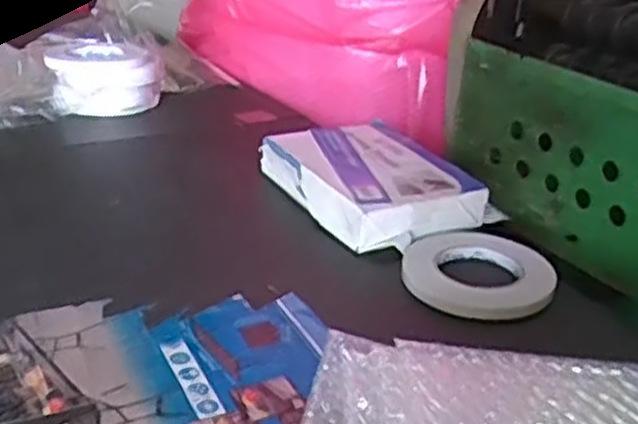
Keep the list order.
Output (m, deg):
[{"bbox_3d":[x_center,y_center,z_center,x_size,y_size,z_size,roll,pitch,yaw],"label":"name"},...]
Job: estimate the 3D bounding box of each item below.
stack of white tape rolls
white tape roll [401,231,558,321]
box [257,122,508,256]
[{"bbox_3d":[-0.291,-0.178,1.085,0.131,0.072,0.117,11,26,16],"label":"stack of white tape rolls"},{"bbox_3d":[0.143,0.053,0.724,0.129,0.027,0.129,3,25,-1],"label":"white tape roll"},{"bbox_3d":[0.059,-0.038,0.847,0.173,0.042,0.213,-14,30,-33],"label":"box"}]

